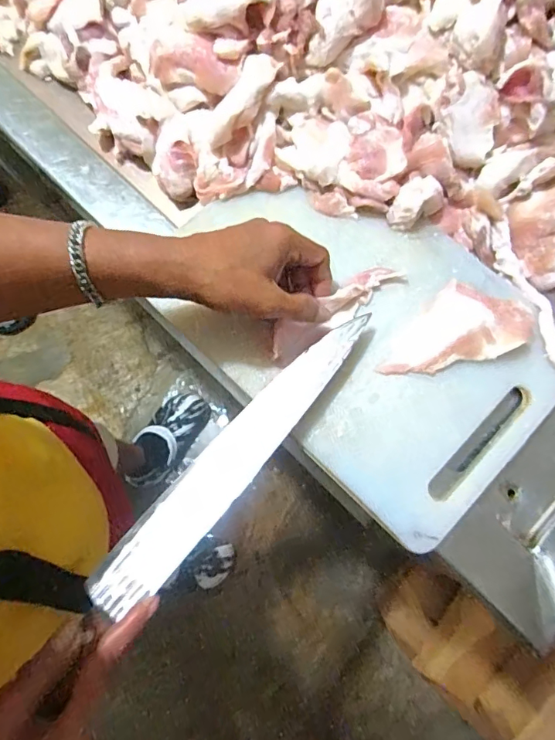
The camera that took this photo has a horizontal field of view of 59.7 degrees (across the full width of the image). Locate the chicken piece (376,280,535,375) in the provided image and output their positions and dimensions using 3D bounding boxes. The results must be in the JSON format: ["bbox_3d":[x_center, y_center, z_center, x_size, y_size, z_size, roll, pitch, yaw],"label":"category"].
[{"bbox_3d":[0.152,-0.025,0.406,0.076,0.007,0.119,43,80,11],"label":"chicken piece"}]

